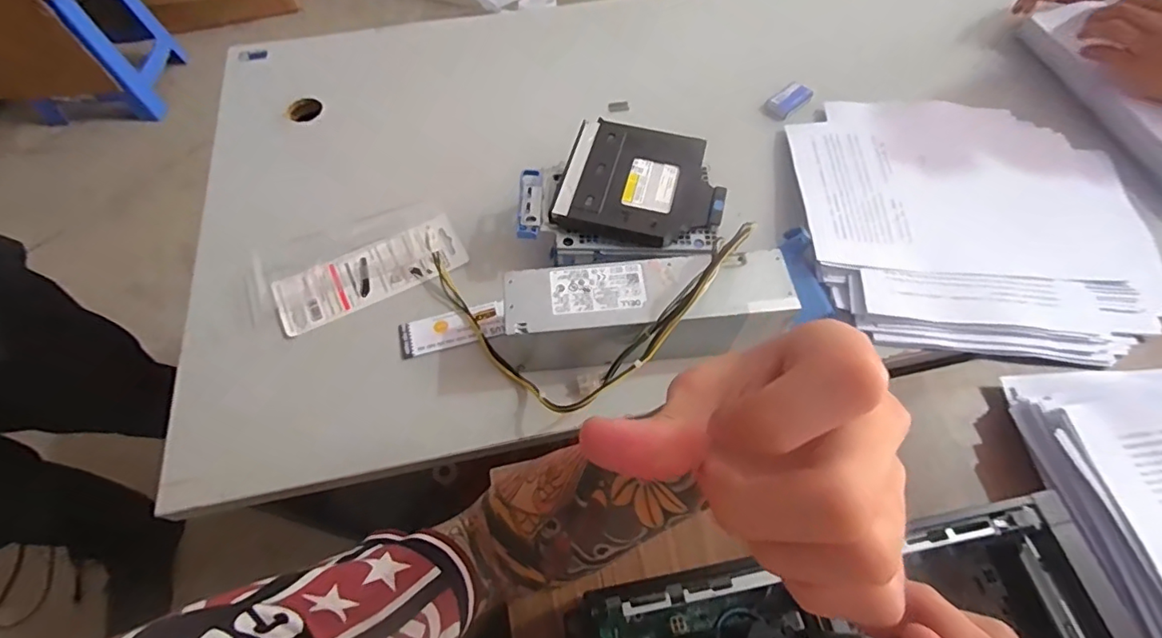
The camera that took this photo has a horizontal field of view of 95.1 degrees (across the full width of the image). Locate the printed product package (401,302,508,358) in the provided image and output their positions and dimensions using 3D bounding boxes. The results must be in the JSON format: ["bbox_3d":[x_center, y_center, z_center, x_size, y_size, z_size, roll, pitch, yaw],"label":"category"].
[{"bbox_3d":[-0.119,0.010,0.495,0.097,0.004,0.034,-12,62,-7],"label":"printed product package"}]

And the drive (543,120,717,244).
[{"bbox_3d":[0.055,-0.133,0.512,0.140,0.014,0.130,14,62,7],"label":"drive"}]

